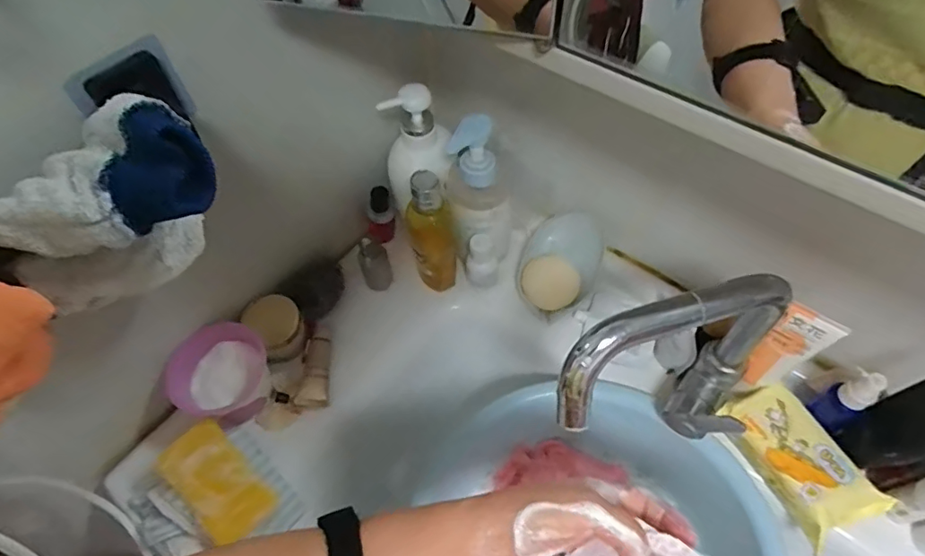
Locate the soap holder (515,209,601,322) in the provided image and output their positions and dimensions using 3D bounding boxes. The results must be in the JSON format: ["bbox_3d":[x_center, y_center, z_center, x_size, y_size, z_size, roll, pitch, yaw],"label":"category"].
[{"bbox_3d":[0.107,-0.014,0.596,0.078,0.045,0.119,29,86,12],"label":"soap holder"}]

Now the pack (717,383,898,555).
[{"bbox_3d":[0.293,0.158,0.476,0.073,0.033,0.125,-25,59,-13],"label":"pack"}]

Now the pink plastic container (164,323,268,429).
[{"bbox_3d":[-0.227,0.093,0.519,0.074,0.060,0.086,24,61,18],"label":"pink plastic container"}]

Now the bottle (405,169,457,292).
[{"bbox_3d":[-0.031,-0.046,0.562,0.046,0.155,0.037,-10,57,-4],"label":"bottle"}]

